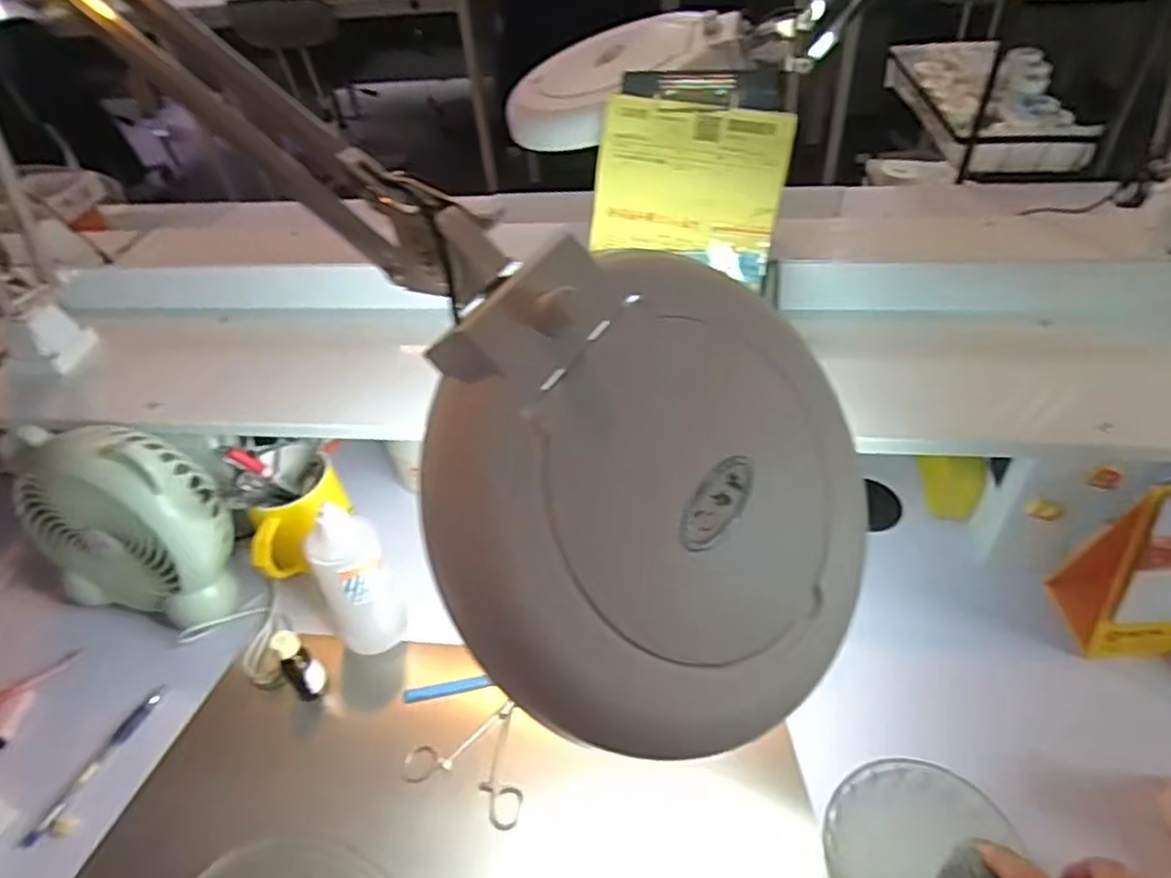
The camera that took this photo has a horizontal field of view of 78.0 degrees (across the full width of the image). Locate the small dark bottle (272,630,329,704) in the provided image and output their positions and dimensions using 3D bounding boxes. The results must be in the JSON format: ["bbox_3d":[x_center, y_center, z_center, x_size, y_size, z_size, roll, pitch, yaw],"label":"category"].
[{"bbox_3d":[-0.233,0.192,0.599,0.021,0.089,0.023,12,46,18],"label":"small dark bottle"}]

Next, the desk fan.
[{"bbox_3d":[-0.408,0.078,0.650,0.175,0.189,0.092,9,46,16],"label":"desk fan"}]

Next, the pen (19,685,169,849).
[{"bbox_3d":[-0.400,0.265,0.594,0.018,0.012,0.136,15,48,21],"label":"pen"}]

